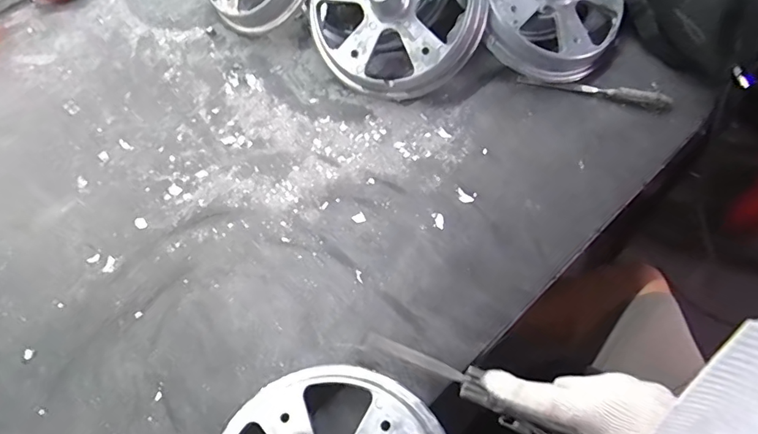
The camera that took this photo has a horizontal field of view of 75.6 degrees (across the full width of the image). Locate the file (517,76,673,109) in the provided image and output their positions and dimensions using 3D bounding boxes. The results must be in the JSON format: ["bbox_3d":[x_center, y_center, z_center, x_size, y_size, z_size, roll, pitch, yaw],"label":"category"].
[{"bbox_3d":[0.243,-0.148,0.555,0.161,0.020,0.018,17,64,10],"label":"file"}]

